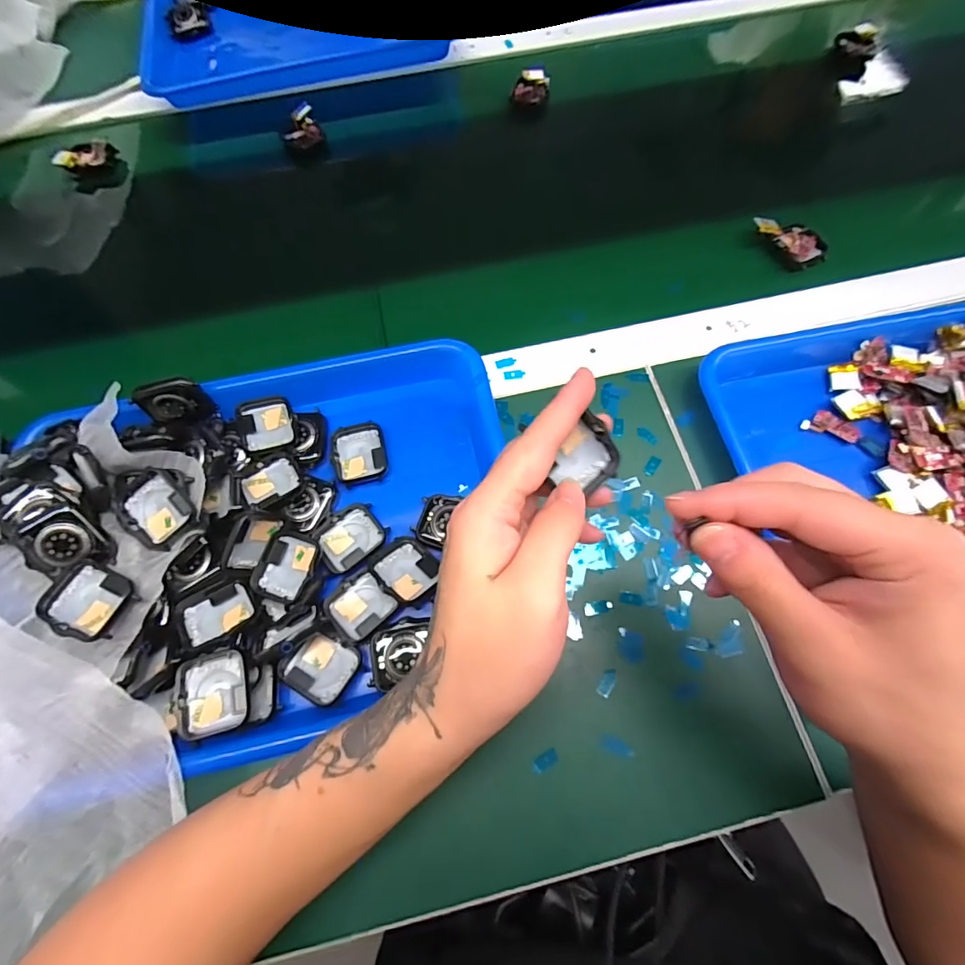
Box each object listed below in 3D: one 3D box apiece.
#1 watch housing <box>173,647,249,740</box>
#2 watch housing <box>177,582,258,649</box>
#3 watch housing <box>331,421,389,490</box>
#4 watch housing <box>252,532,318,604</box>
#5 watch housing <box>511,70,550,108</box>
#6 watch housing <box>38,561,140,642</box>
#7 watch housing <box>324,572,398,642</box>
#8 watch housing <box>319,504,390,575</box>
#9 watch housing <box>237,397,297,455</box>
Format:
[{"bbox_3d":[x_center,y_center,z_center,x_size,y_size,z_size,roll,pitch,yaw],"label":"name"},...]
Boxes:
[{"bbox_3d":[-0.153,0.120,0.270,0.037,0.012,0.043,-15,70,-14],"label":"watch housing"},{"bbox_3d":[-0.163,0.080,0.288,0.041,0.011,0.035,-21,66,-23],"label":"watch housing"},{"bbox_3d":[-0.089,-0.021,0.341,0.037,0.008,0.044,-12,69,-3],"label":"watch housing"},{"bbox_3d":[-0.125,0.054,0.304,0.038,0.011,0.042,17,70,7],"label":"watch housing"},{"bbox_3d":[0.052,-0.420,0.502,0.038,0.017,0.035,5,69,3],"label":"watch housing"},{"bbox_3d":[-0.223,0.068,0.269,0.045,0.015,0.036,17,70,8],"label":"watch housing"},{"bbox_3d":[-0.078,0.079,0.303,0.035,0.007,0.038,41,58,17],"label":"watch housing"},{"bbox_3d":[-0.087,0.038,0.318,0.043,0.010,0.037,-36,72,-12],"label":"watch housing"},{"bbox_3d":[-0.153,-0.041,0.334,0.035,0.008,0.042,-17,70,-5],"label":"watch housing"}]

